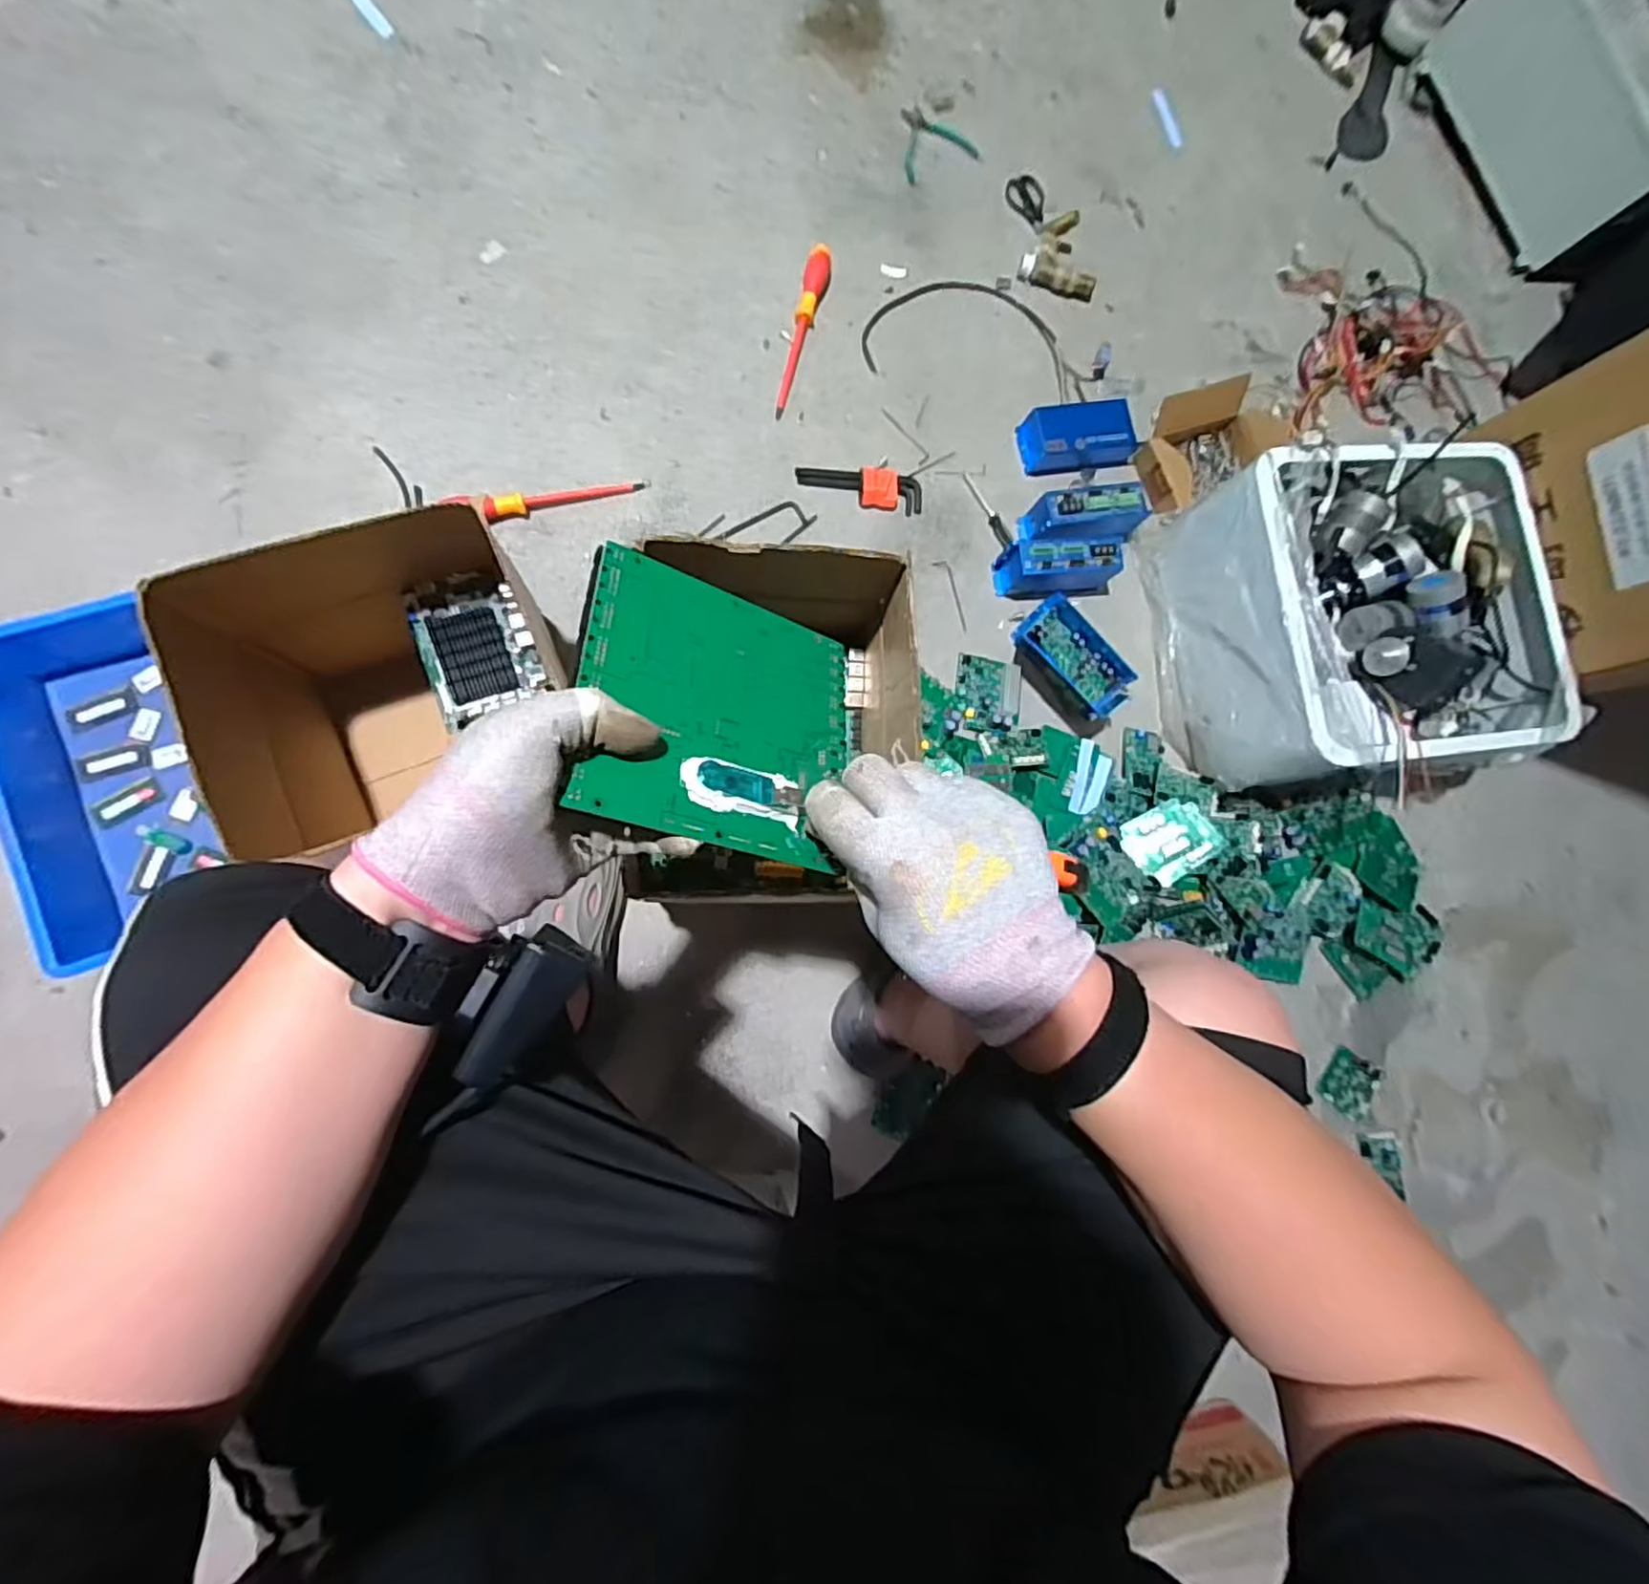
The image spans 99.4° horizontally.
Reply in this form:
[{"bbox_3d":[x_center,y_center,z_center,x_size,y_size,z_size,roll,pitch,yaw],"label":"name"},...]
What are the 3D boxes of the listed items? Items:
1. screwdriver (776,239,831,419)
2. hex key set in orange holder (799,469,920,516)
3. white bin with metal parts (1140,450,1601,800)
[{"bbox_3d":[-0.027,-0.637,0.964,0.032,0.027,0.248,12,83,-6],"label":"screwdriver"},{"bbox_3d":[0.050,-0.412,0.946,0.171,0.023,0.052,1,84,-7],"label":"hex key set in orange holder"},{"bbox_3d":[0.687,-0.222,0.917,0.375,0.205,0.393,-6,85,-11],"label":"white bin with metal parts"}]

